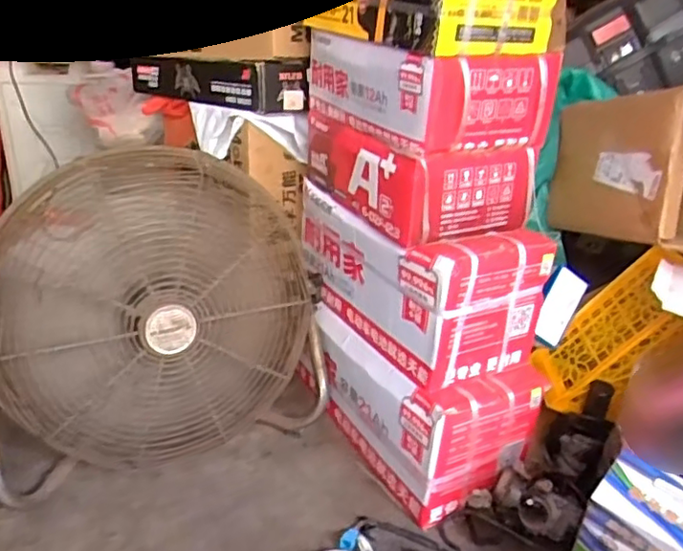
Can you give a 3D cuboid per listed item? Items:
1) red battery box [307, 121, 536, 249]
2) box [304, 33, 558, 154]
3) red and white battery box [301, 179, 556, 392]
[{"bbox_3d":[0.105,-0.169,0.956,0.212,0.122,0.327,-10,29,-28],"label":"red battery box"},{"bbox_3d":[0.115,-0.280,0.899,0.207,0.118,0.318,-10,29,-28],"label":"box"},{"bbox_3d":[0.113,-0.020,0.988,0.213,0.195,0.385,-10,29,-28],"label":"red and white battery box"}]

